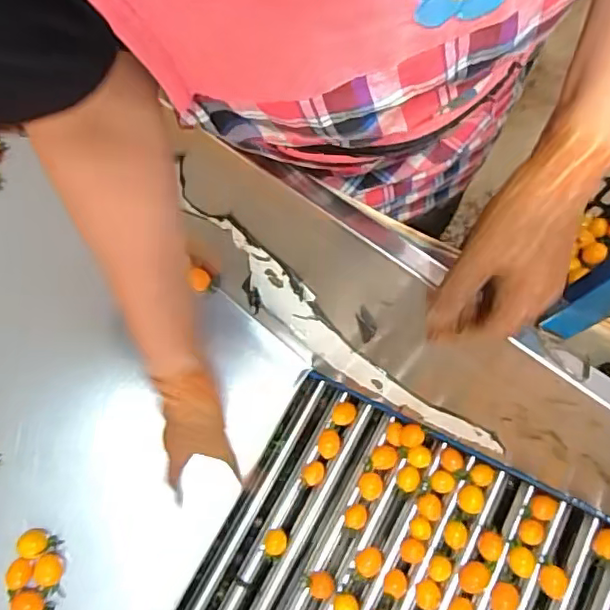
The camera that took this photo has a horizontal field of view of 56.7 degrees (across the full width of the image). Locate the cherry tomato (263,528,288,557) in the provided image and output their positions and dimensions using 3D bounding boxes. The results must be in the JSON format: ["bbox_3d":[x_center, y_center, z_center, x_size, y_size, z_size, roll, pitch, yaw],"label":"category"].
[{"bbox_3d":[-0.032,0.257,0.613,0.025,0.018,0.027,0,72,0],"label":"cherry tomato"}]

